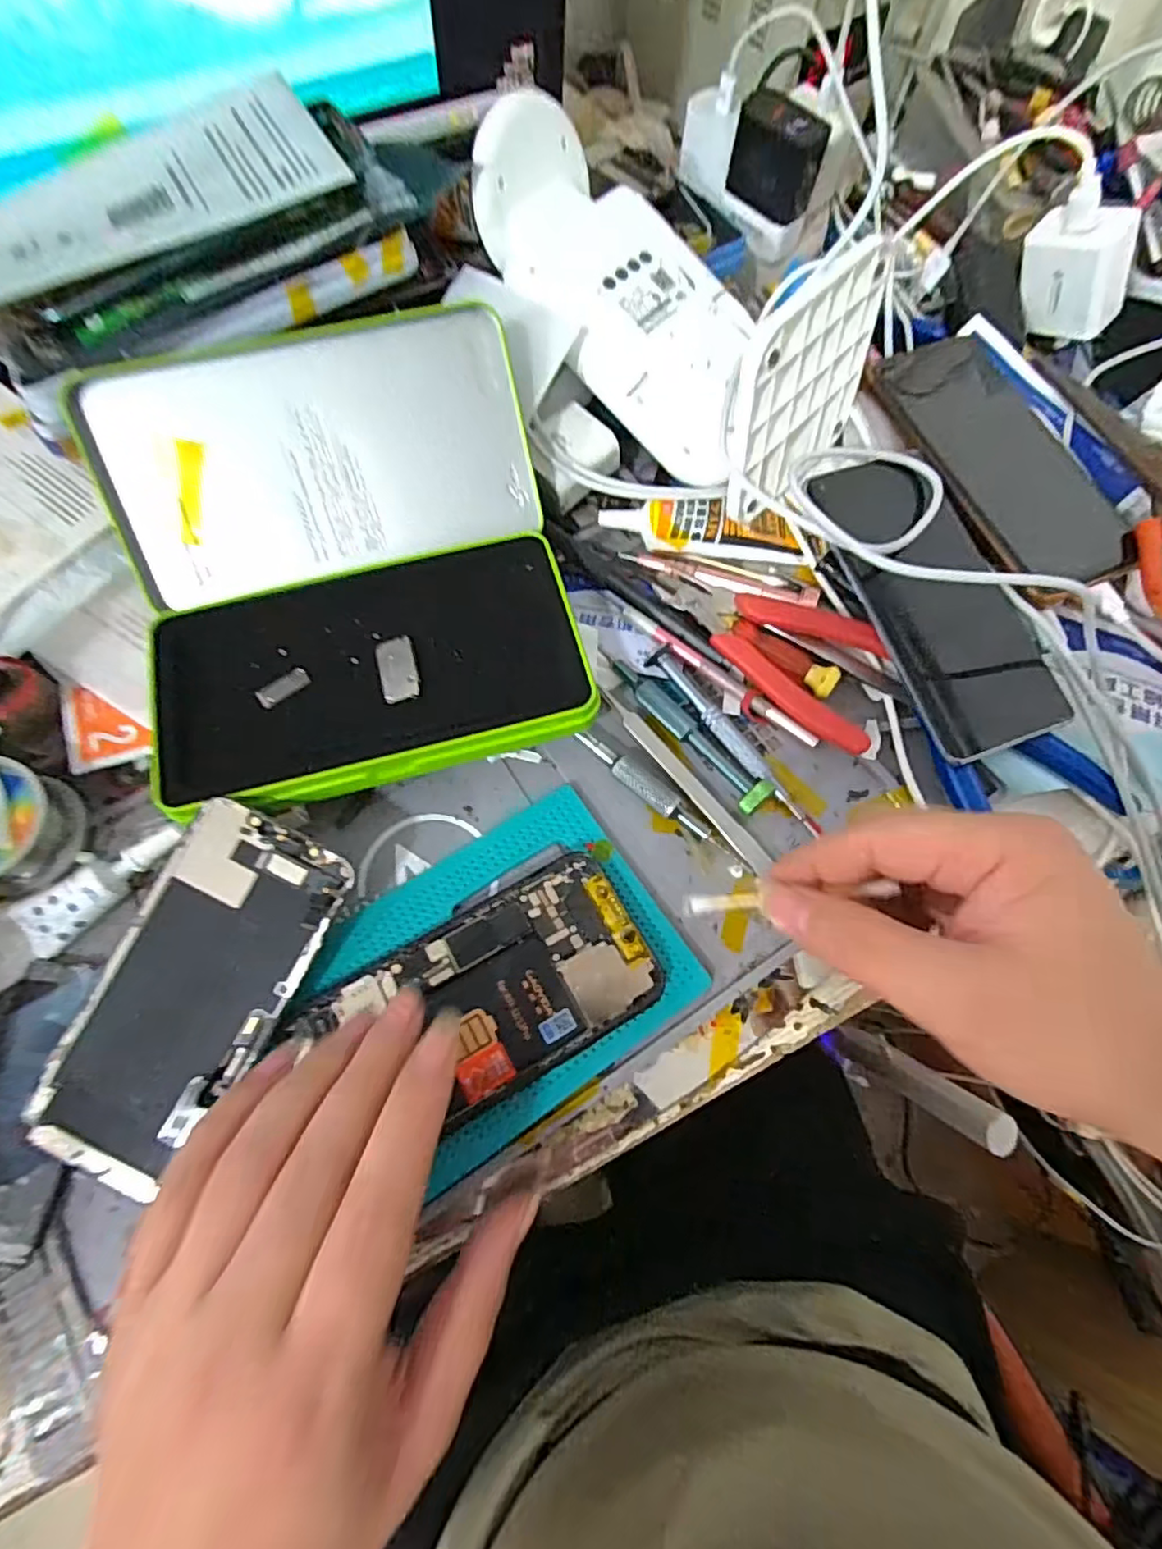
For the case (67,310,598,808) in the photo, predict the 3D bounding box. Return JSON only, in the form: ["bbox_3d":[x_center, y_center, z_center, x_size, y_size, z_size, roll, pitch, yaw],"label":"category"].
[{"bbox_3d":[-0.107,-0.098,0.289,0.188,0.070,0.200,-15,70,-7],"label":"case"}]

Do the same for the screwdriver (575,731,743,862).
[{"bbox_3d":[0.036,0.009,0.296,0.090,0.007,0.014,37,72,12],"label":"screwdriver"}]

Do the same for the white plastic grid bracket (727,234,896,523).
[{"bbox_3d":[0.103,-0.177,0.297,0.021,0.095,0.110,40,73,13],"label":"white plastic grid bracket"}]

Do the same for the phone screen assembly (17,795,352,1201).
[{"bbox_3d":[-0.150,0.085,0.247,0.066,0.008,0.141,26,83,4],"label":"phone screen assembly"}]

